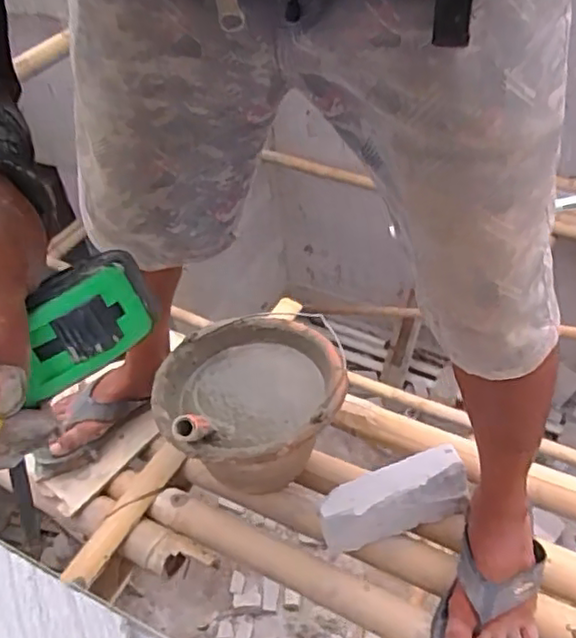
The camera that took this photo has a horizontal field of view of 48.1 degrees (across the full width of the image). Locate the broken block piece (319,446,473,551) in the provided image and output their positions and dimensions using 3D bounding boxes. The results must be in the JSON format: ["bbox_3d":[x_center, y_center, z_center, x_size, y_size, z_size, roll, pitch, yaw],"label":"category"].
[{"bbox_3d":[0.135,0.242,0.857,0.191,0.086,0.061,-17,46,-11],"label":"broken block piece"}]

